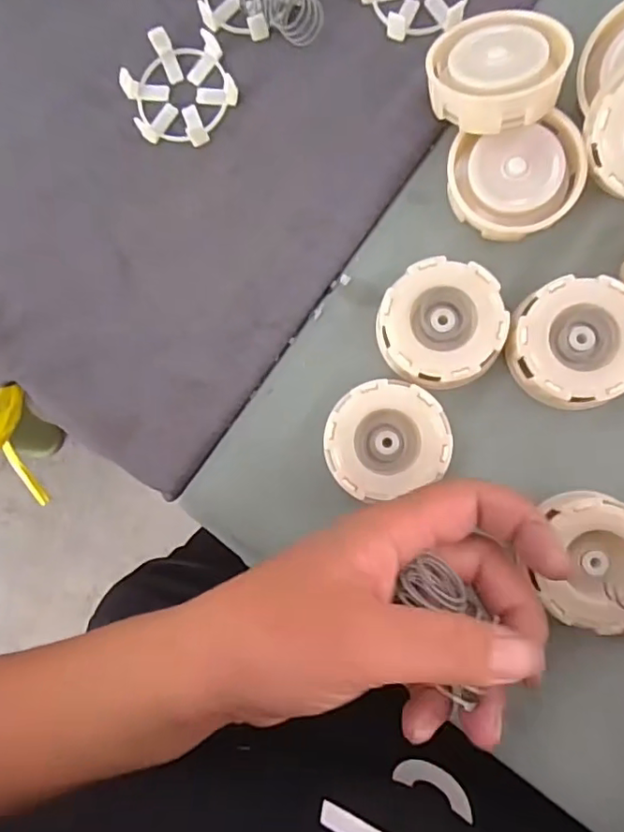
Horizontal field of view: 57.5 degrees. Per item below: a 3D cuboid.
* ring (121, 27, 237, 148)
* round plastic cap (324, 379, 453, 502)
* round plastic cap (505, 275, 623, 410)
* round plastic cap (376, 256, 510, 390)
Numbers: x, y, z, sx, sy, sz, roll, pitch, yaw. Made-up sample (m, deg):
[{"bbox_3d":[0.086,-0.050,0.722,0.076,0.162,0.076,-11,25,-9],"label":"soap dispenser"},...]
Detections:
[{"bbox_3d":[-0.071,-0.174,0.303,0.056,0.012,0.059,0,86,7],"label":"ring"},{"bbox_3d":[0.037,0.011,0.286,0.059,0.019,0.055,0,86,7],"label":"round plastic cap"},{"bbox_3d":[0.127,-0.035,0.274,0.061,0.016,0.059,0,86,7],"label":"round plastic cap"},{"bbox_3d":[0.064,-0.045,0.284,0.059,0.020,0.060,0,86,7],"label":"round plastic cap"}]

